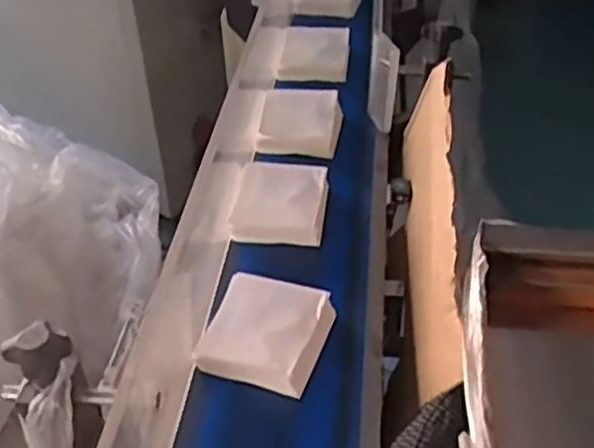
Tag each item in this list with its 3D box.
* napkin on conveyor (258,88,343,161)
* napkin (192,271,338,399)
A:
[{"bbox_3d":[0.004,-0.121,0.879,0.091,0.028,0.107,5,41,7],"label":"napkin on conveyor"},{"bbox_3d":[-0.022,0.089,0.627,0.095,0.031,0.094,14,43,17],"label":"napkin"}]

